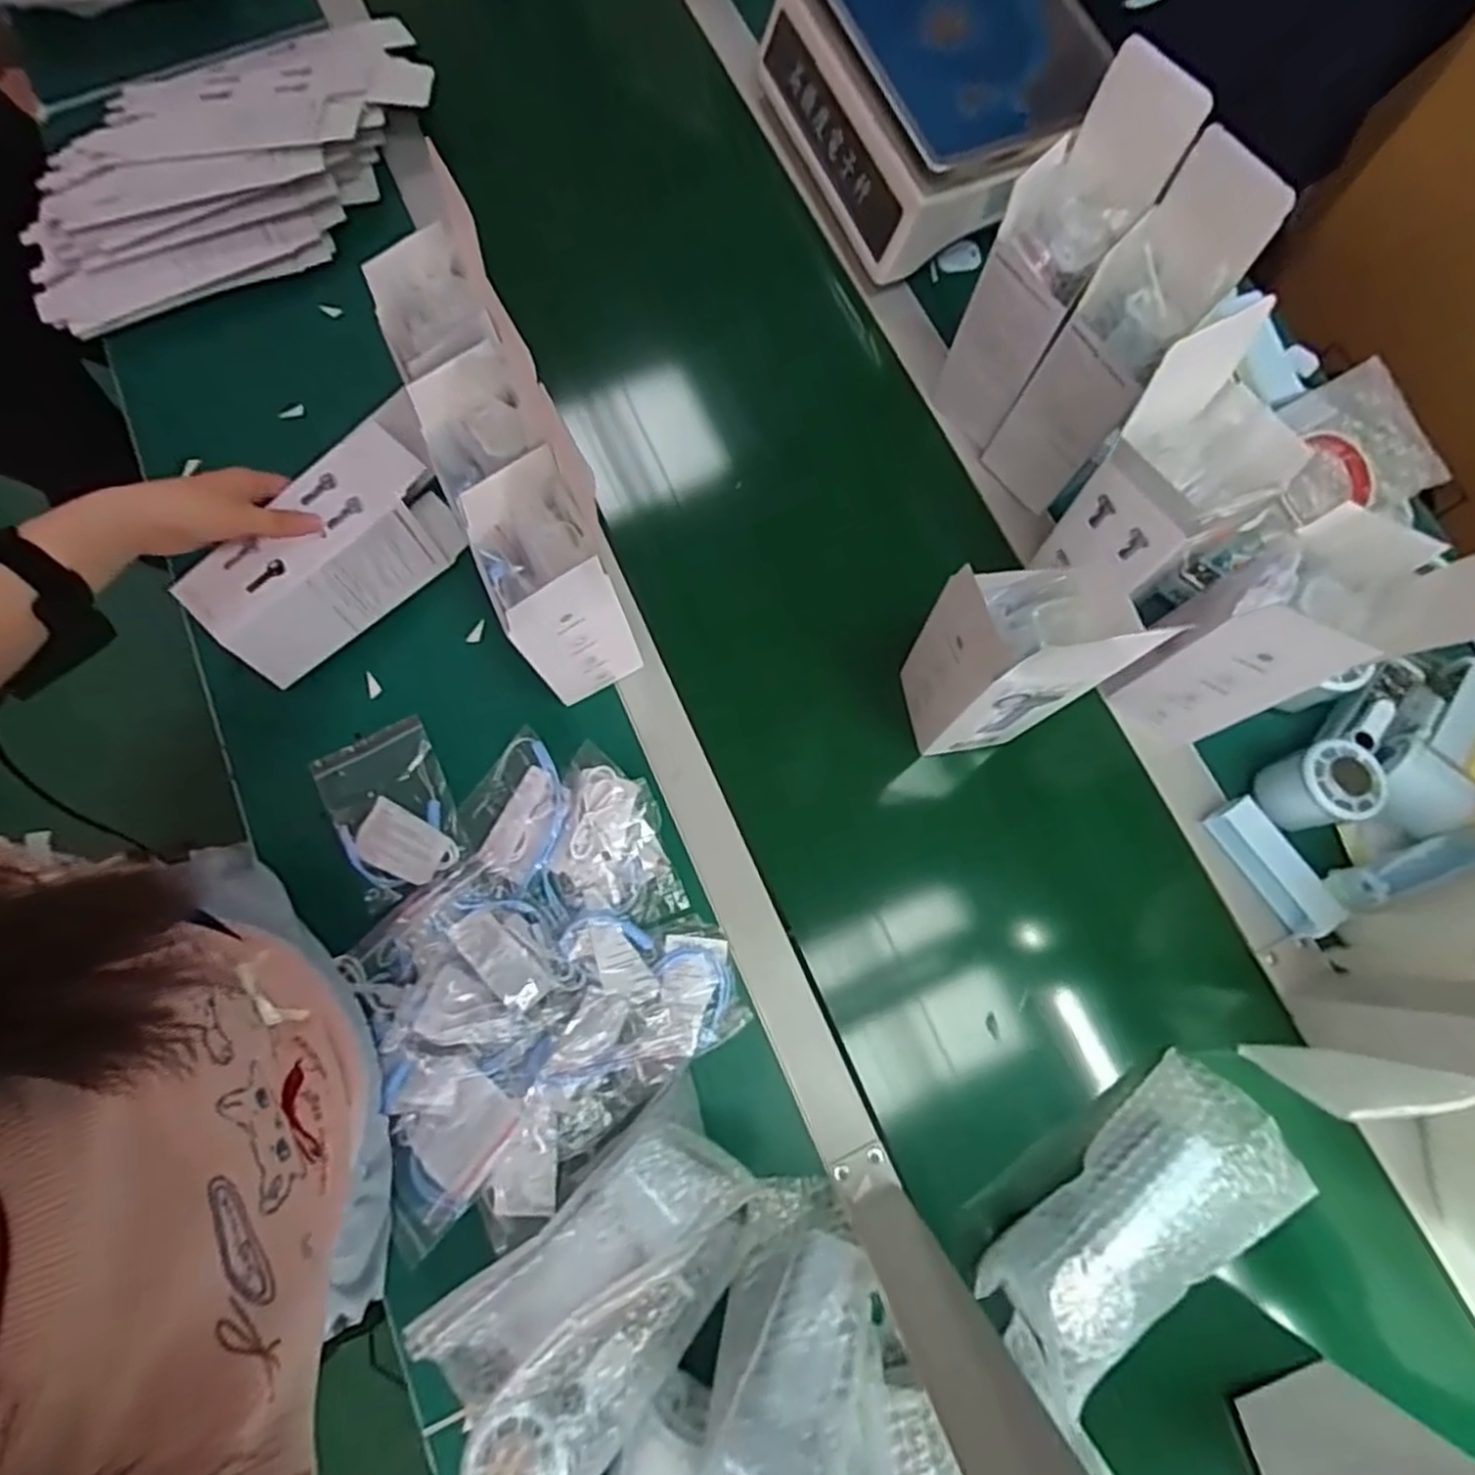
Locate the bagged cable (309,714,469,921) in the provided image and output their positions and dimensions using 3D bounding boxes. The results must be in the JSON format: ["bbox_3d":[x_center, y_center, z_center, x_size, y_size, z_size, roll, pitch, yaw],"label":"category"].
[{"bbox_3d":[-0.263,0.055,0.563,0.085,0.016,0.130,-25,76,-6],"label":"bagged cable"}]

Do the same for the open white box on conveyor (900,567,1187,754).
[{"bbox_3d":[0.173,-0.049,0.505,0.081,0.186,0.074,-8,75,-1],"label":"open white box on conveyor"}]

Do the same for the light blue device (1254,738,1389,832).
[{"bbox_3d":[0.417,0.037,0.544,0.060,0.055,0.055,0,75,1],"label":"light blue device"}]

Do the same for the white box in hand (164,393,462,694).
[{"bbox_3d":[-0.303,-0.142,0.576,0.088,0.074,0.209,43,80,11],"label":"white box in hand"}]

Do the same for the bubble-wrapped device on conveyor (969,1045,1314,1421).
[{"bbox_3d":[0.252,0.308,0.473,0.214,0.048,0.088,-36,78,-8],"label":"bubble-wrapped device on conveyor"}]

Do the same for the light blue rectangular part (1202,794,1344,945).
[{"bbox_3d":[0.388,0.094,0.542,0.030,0.024,0.104,-31,77,-7],"label":"light blue rectangular part"}]

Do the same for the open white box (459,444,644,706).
[{"bbox_3d":[-0.124,-0.096,0.510,0.074,0.183,0.087,-24,76,-5],"label":"open white box"}]

